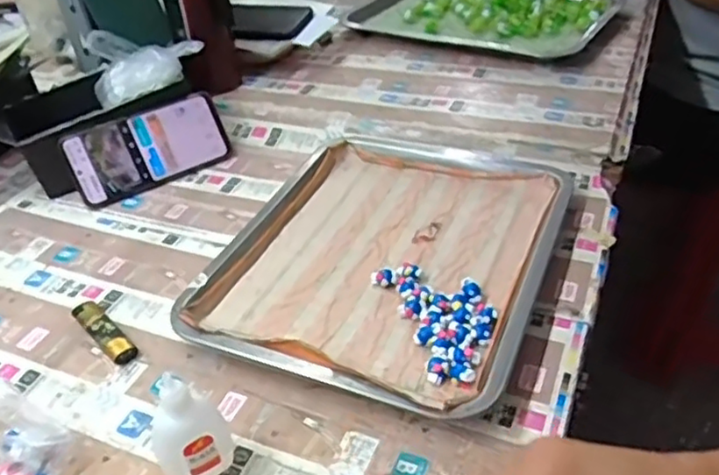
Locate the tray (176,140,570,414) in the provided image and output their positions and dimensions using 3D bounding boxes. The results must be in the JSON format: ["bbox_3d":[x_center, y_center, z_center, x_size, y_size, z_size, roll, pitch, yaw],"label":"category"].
[{"bbox_3d":[0.021,0.010,0.576,0.272,0.028,0.310,13,41,21],"label":"tray"}]

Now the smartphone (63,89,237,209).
[{"bbox_3d":[-0.228,-0.097,0.707,0.165,0.080,0.011,-25,9,-19],"label":"smartphone"}]

